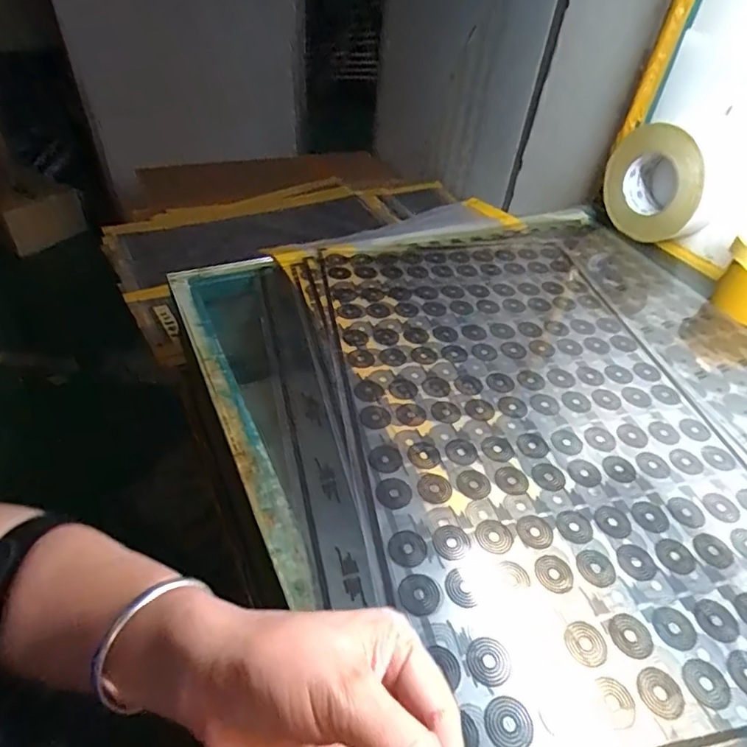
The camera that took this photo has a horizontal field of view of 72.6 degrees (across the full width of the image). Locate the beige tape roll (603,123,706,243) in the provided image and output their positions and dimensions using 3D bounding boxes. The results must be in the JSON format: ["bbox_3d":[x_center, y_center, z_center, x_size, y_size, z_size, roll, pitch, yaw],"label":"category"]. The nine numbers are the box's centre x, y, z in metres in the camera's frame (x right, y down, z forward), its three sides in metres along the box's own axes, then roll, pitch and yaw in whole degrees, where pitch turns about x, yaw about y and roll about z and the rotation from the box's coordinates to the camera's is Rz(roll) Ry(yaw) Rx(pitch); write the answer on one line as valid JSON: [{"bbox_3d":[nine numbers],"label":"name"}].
[{"bbox_3d":[0.371,-0.244,0.662,0.056,0.124,0.133,-15,47,-22],"label":"beige tape roll"}]

